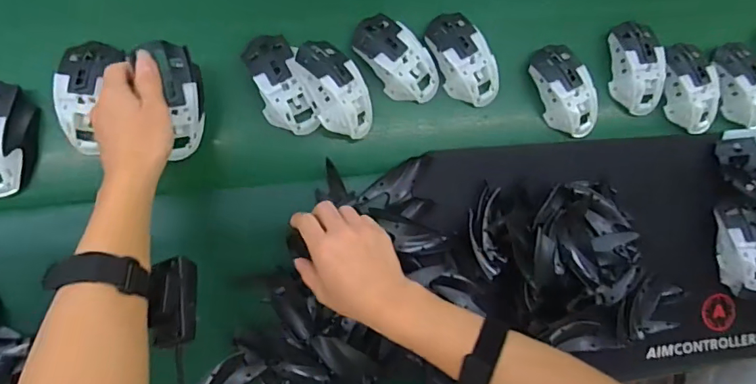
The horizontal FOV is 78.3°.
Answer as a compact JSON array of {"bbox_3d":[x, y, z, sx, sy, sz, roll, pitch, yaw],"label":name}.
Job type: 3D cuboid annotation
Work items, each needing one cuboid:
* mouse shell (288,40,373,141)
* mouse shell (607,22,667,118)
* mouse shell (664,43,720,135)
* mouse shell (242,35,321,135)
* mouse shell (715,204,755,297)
[{"bbox_3d":[-0.047,-0.114,0.513,0.065,0.040,0.119,-30,93,-8],"label":"mouse shell"},{"bbox_3d":[0.326,-0.157,0.581,0.058,0.033,0.113,-7,90,-8],"label":"mouse shell"},{"bbox_3d":[0.400,-0.133,0.591,0.060,0.032,0.111,-6,90,-8],"label":"mouse shell"},{"bbox_3d":[-0.104,-0.121,0.518,0.064,0.032,0.114,-20,92,-8],"label":"mouse shell"},{"bbox_3d":[0.465,0.075,0.586,0.054,0.057,0.121,-3,89,-8],"label":"mouse shell"}]

